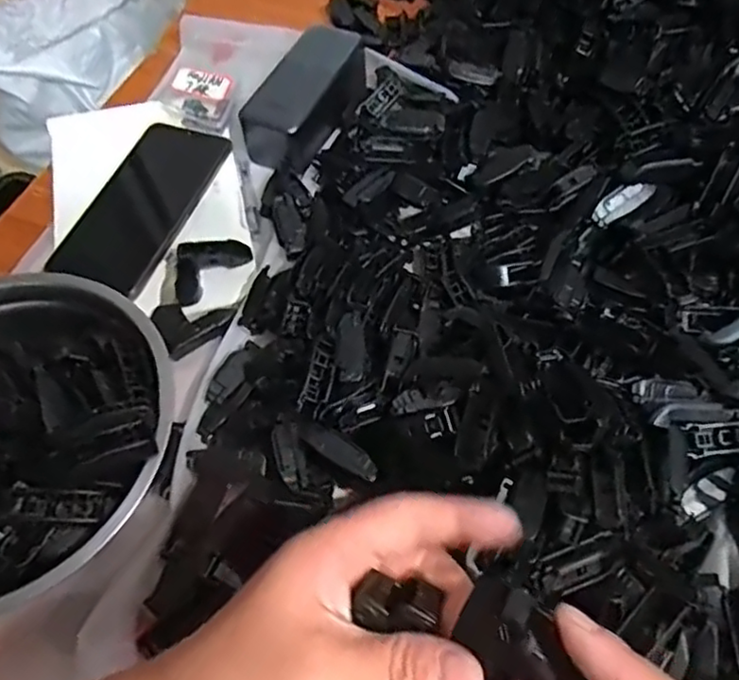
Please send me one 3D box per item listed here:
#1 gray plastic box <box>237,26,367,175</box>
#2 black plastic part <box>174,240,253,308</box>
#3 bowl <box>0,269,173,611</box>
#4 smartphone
[{"bbox_3d":[-0.051,-0.203,0.536,0.057,0.062,0.126,27,64,18],"label":"gray plastic box"},{"bbox_3d":[-0.116,-0.052,0.465,0.054,0.008,0.051,-7,59,0],"label":"black plastic part"},{"bbox_3d":[-0.215,0.055,0.374,0.194,0.064,0.200,-2,59,3],"label":"bowl"},{"bbox_3d":[-0.178,-0.105,0.498,0.081,0.008,0.170,20,62,15],"label":"smartphone"}]

